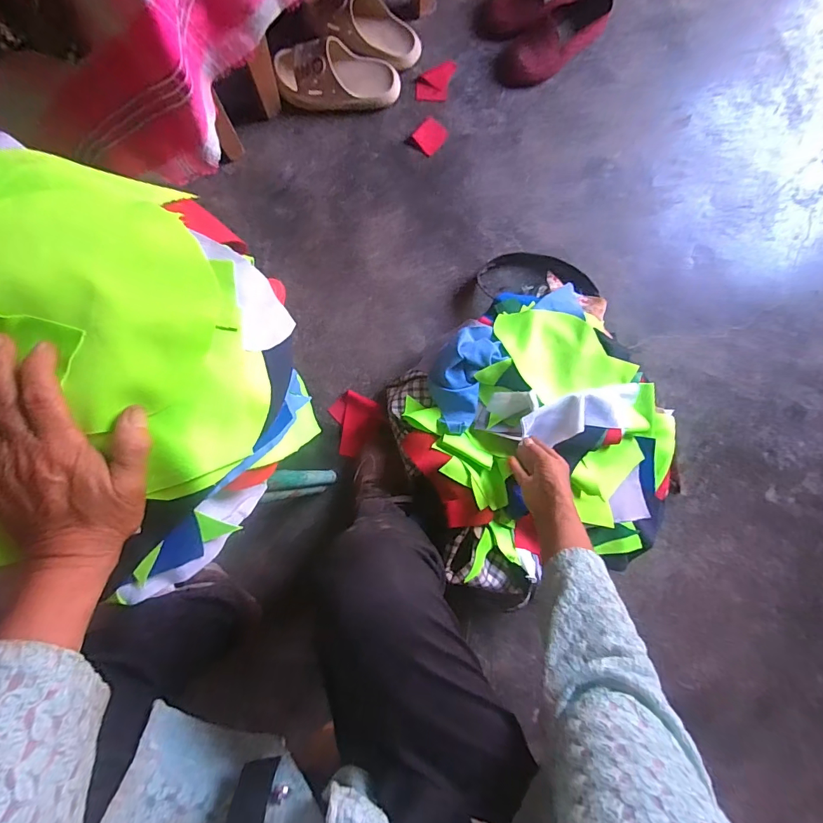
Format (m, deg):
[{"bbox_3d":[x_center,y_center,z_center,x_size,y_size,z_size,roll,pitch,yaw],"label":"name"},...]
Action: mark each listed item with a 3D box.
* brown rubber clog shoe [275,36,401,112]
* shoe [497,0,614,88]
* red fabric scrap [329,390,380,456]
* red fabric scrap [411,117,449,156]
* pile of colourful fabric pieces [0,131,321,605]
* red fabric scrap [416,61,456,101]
[{"bbox_3d":[-0.124,-0.578,0.744,0.207,0.058,0.092,1,89,-5],"label":"brown rubber clog shoe"},{"bbox_3d":[0.254,-0.656,0.763,0.211,0.061,0.085,-31,92,-5],"label":"shoe"},{"bbox_3d":[-0.108,0.020,0.751,0.072,0.009,0.105,24,87,-4],"label":"red fabric scrap"},{"bbox_3d":[0.035,-0.497,0.779,0.046,0.010,0.057,39,86,-3],"label":"red fabric scrap"},{"bbox_3d":[-0.264,-0.016,0.337,0.316,0.106,0.335,0,89,-5],"label":"pile of colourful fabric pieces"},{"bbox_3d":[0.044,-0.599,0.784,0.066,0.008,0.075,5,88,-5],"label":"red fabric scrap"}]

